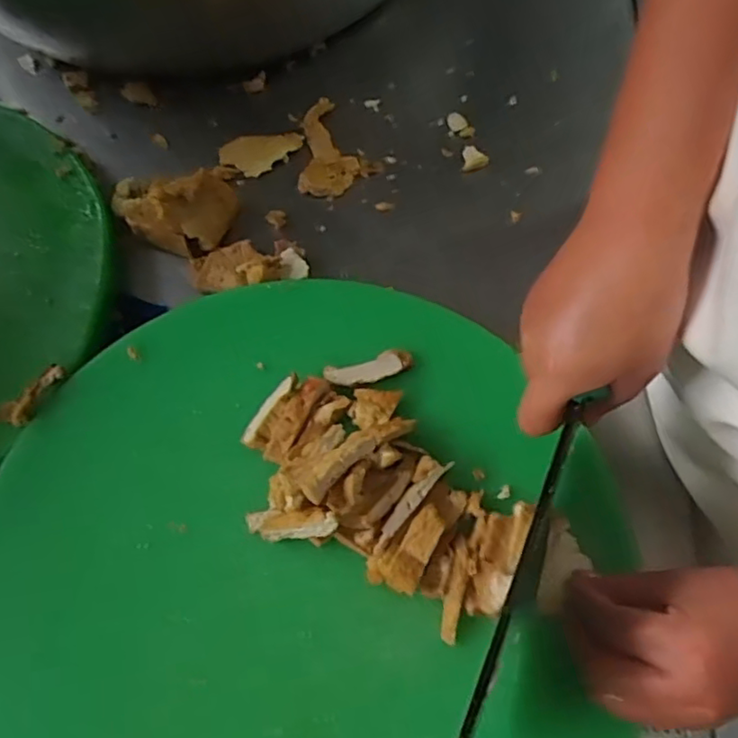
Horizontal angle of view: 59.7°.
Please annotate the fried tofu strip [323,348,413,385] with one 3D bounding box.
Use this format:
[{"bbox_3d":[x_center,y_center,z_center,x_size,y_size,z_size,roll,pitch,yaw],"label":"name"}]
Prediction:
[{"bbox_3d":[0.000,-0.001,0.432,0.058,0.008,0.021,-20,67,-5],"label":"fried tofu strip"}]

